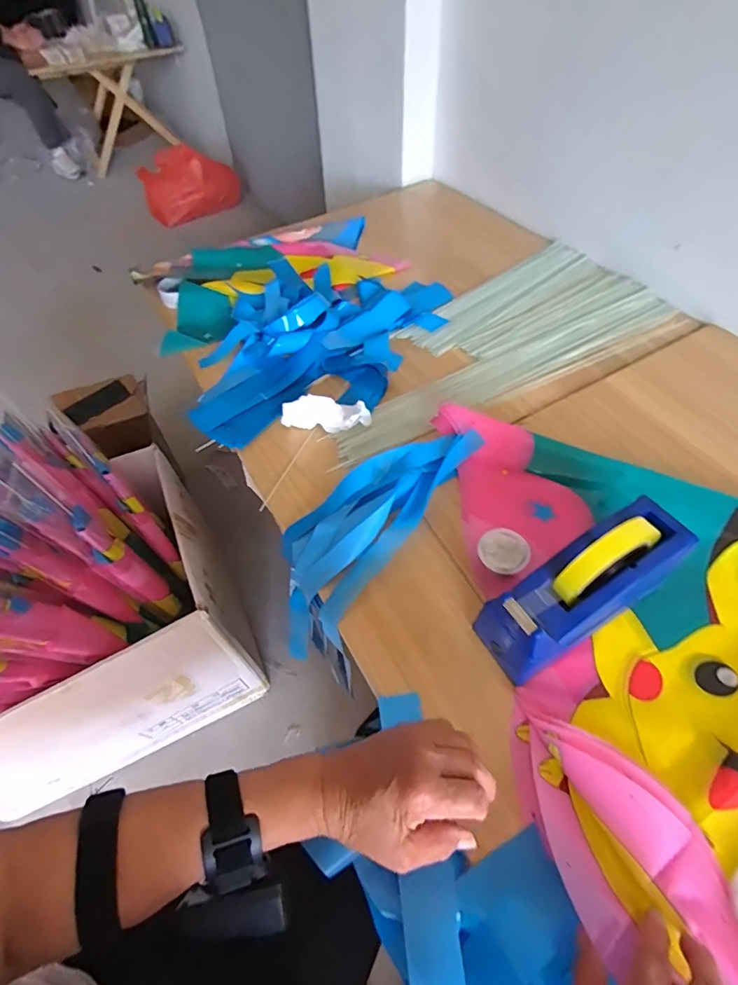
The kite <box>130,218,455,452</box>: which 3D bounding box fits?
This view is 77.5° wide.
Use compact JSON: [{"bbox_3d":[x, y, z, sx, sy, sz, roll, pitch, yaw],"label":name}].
[{"bbox_3d":[-0.129,-0.351,0.826,0.469,0.057,0.556,-23,55,-15],"label":"kite"}]

